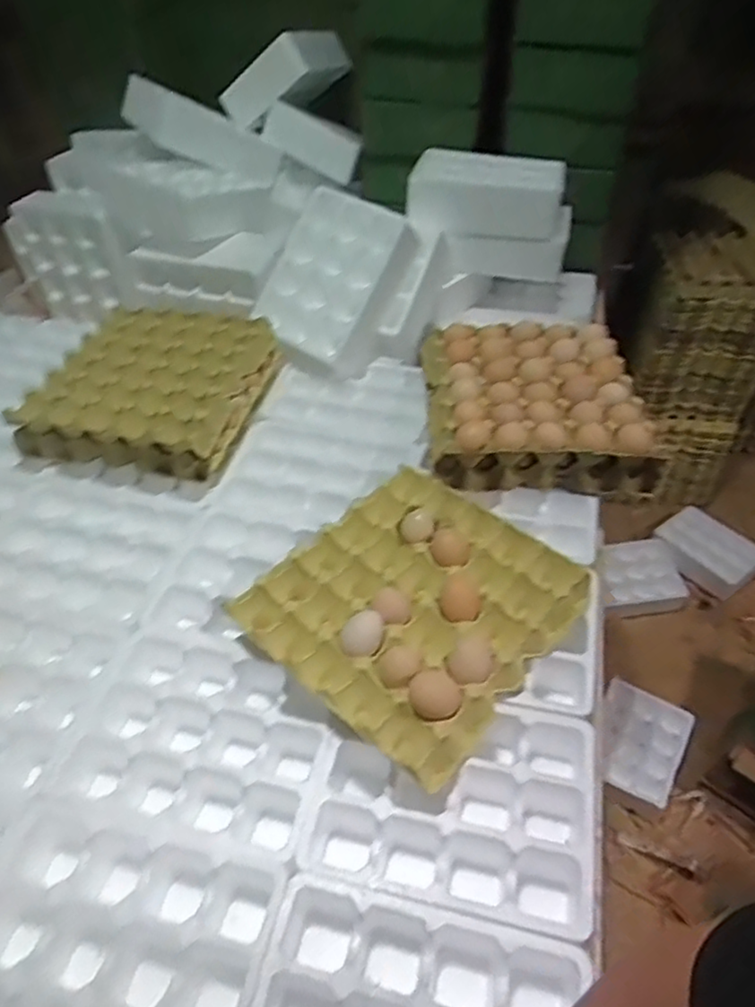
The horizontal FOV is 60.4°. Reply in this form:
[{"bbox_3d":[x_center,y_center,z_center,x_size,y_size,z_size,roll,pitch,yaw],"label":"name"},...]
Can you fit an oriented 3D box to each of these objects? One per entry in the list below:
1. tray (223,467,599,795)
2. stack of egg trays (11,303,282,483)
[{"bbox_3d":[0.040,0.102,0.681,0.271,0.050,0.293,34,57,30],"label":"tray"},{"bbox_3d":[-0.318,-0.169,0.927,0.281,0.081,0.286,8,48,11],"label":"stack of egg trays"}]

